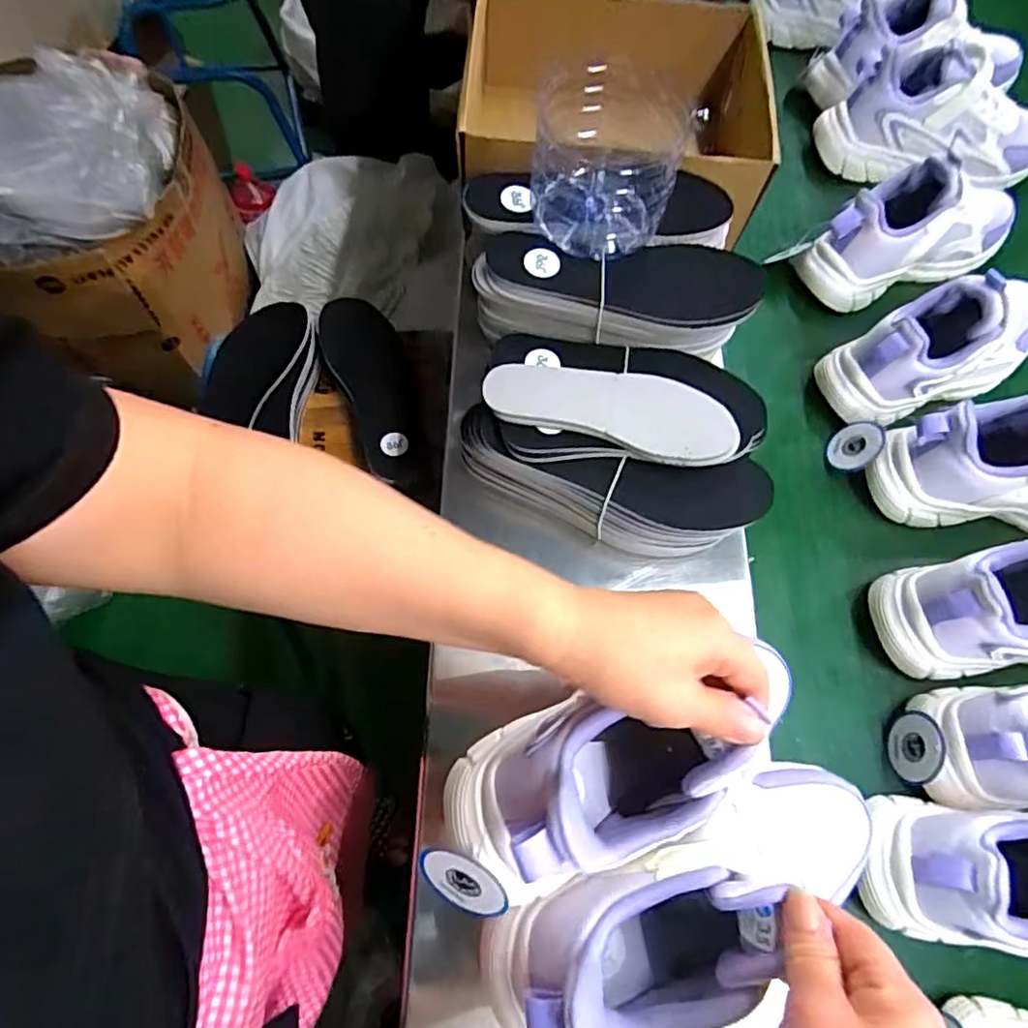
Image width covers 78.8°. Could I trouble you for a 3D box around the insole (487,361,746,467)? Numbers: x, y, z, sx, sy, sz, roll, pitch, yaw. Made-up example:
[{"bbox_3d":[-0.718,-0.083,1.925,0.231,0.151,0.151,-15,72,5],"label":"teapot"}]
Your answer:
[{"bbox_3d":[0.068,-0.075,0.449,0.176,0.013,0.069,7,60,4],"label":"insole"}]

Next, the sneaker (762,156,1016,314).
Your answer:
[{"bbox_3d":[0.383,-0.278,0.589,0.226,0.120,0.105,-18,70,-10],"label":"sneaker"}]

